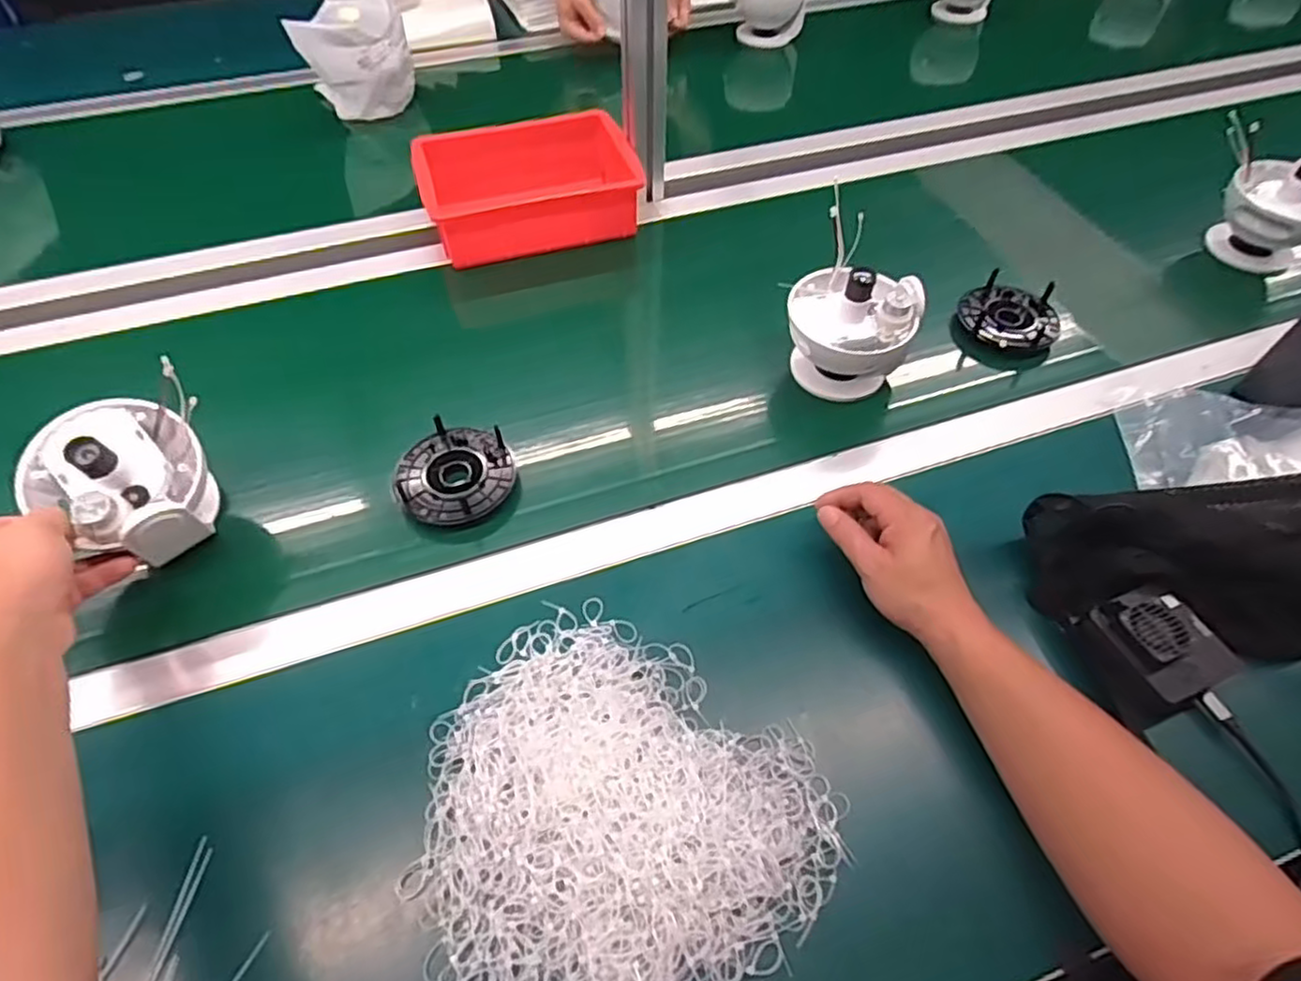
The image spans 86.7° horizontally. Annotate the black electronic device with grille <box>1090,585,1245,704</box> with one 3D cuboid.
[{"bbox_3d":[0.366,0.104,0.486,0.072,0.021,0.075,-16,57,-12],"label":"black electronic device with grille"}]

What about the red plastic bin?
[{"bbox_3d":[-0.143,-0.353,0.806,0.243,0.067,0.170,-17,56,-11],"label":"red plastic bin"}]

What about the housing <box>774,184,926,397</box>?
[{"bbox_3d":[0.193,-0.168,0.653,0.118,0.131,0.127,21,58,13],"label":"housing"}]

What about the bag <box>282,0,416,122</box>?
[{"bbox_3d":[-0.406,-0.602,0.938,0.139,0.144,0.112,-30,59,-19],"label":"bag"}]

